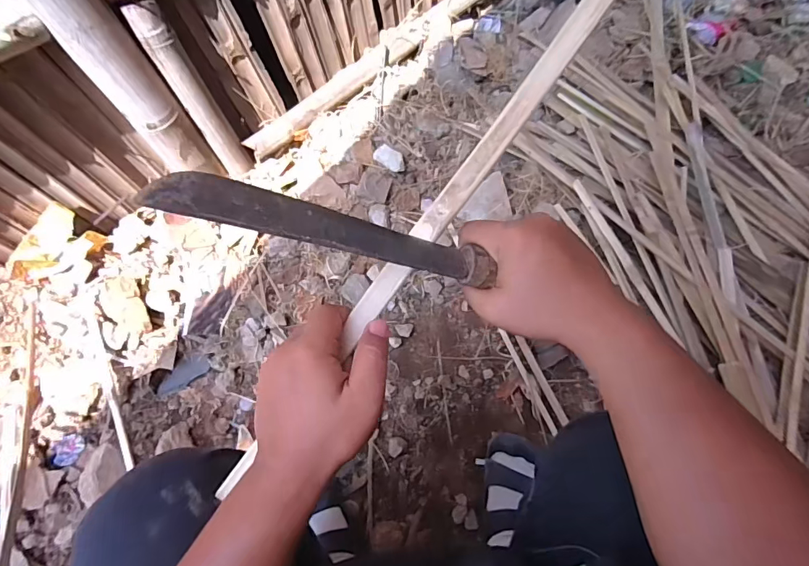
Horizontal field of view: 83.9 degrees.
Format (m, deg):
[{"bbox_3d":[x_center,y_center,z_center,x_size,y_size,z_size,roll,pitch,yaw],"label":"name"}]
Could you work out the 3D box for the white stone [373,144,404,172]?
[{"bbox_3d":[-0.030,-0.240,0.868,0.055,0.021,0.034,26,71,11],"label":"white stone"}]

